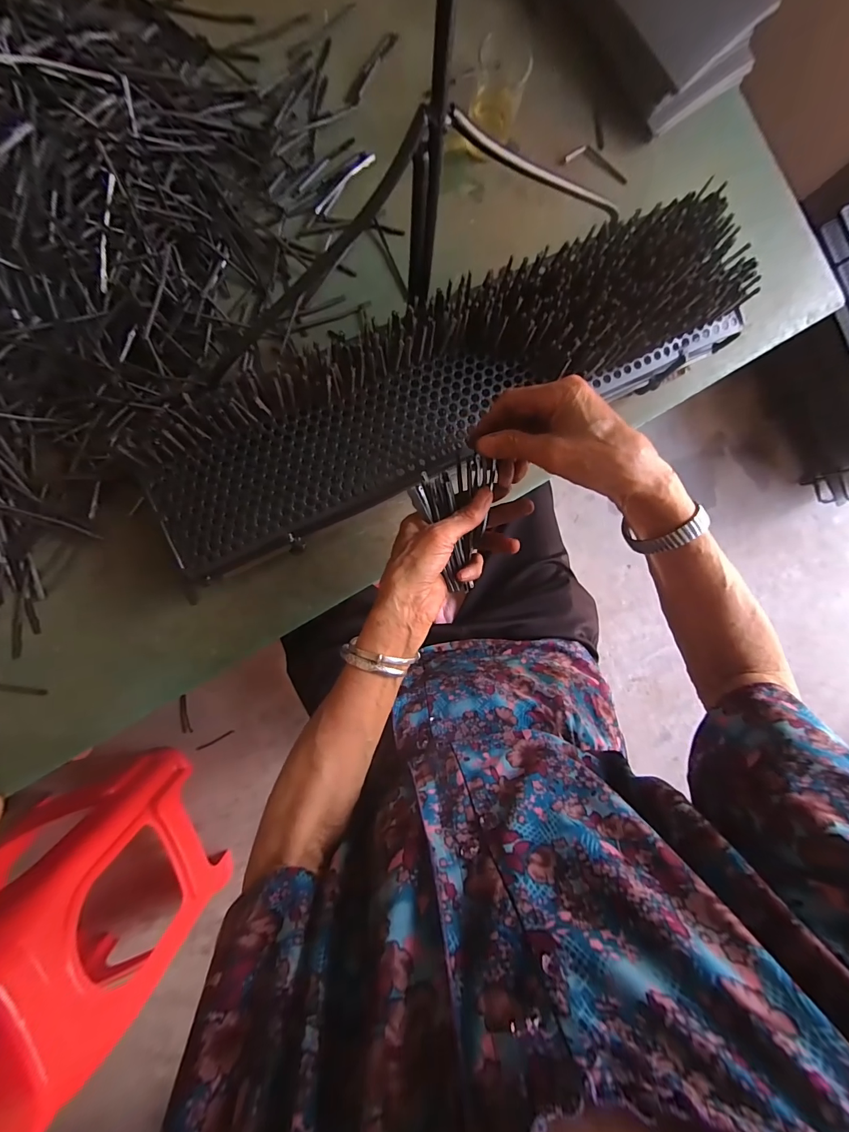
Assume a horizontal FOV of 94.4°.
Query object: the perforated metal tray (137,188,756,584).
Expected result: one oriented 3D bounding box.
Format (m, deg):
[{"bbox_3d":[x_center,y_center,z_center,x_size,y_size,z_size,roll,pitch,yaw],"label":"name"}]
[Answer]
[{"bbox_3d":[0.027,-0.170,0.365,0.587,0.055,0.139,-26,93,-1],"label":"perforated metal tray"}]

